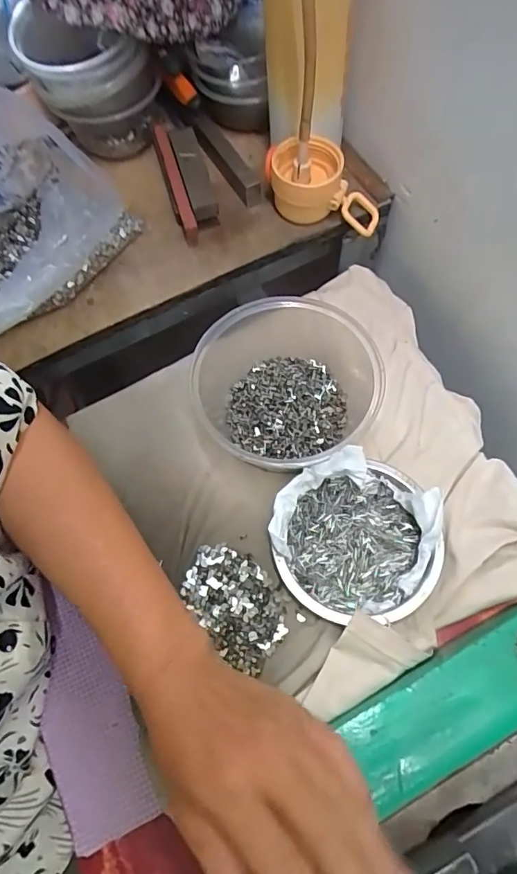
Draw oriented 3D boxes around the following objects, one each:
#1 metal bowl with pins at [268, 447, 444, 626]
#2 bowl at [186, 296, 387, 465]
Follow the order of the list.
[{"bbox_3d":[0.071,0.073,0.354,0.119,0.034,0.117,-4,67,1],"label":"metal bowl with pins"},{"bbox_3d":[0.028,-0.043,0.386,0.141,0.072,0.136,-1,67,3],"label":"bowl"}]

